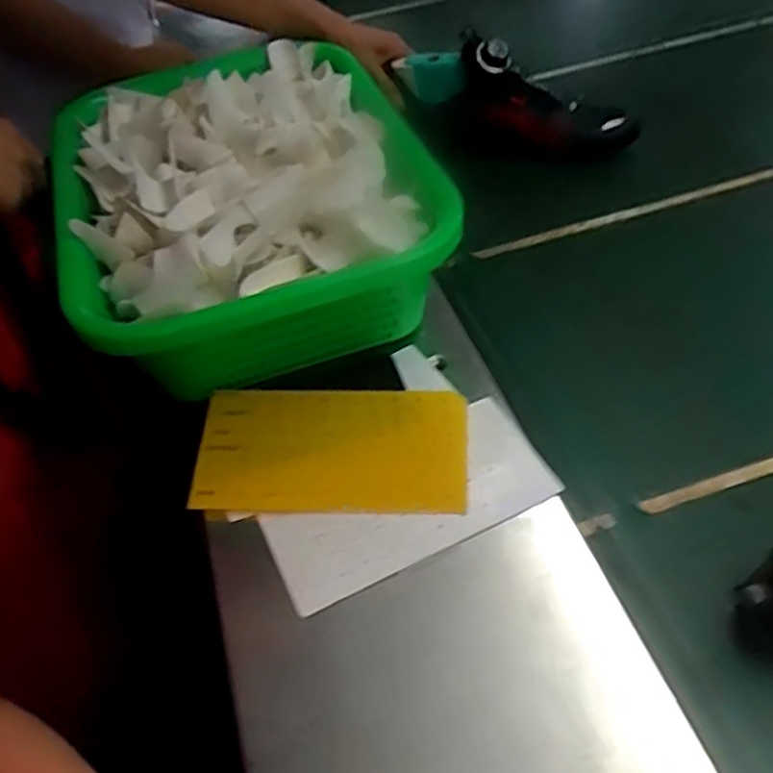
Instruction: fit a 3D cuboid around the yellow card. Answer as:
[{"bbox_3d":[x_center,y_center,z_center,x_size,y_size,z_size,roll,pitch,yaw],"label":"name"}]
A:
[{"bbox_3d":[-0.039,0.045,0.528,0.189,0.007,0.097,0,60,3],"label":"yellow card"}]

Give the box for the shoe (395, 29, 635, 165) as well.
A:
[{"bbox_3d":[0.136,-0.321,0.808,0.275,0.105,0.079,17,52,19],"label":"shoe"}]

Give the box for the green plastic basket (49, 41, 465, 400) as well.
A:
[{"bbox_3d":[-0.120,-0.162,0.641,0.279,0.127,0.392,-16,49,-9],"label":"green plastic basket"}]

